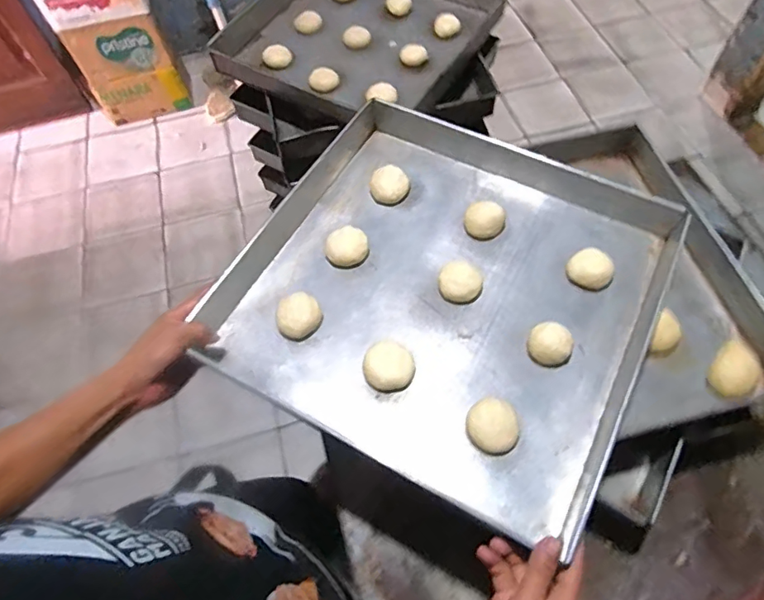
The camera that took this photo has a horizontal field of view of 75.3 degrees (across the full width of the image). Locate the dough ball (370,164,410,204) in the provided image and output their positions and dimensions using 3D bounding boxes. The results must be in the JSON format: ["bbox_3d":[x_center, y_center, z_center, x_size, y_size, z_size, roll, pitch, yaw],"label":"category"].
[{"bbox_3d":[0.011,-0.162,0.694,0.052,0.028,0.049,-2,60,2],"label":"dough ball"}]

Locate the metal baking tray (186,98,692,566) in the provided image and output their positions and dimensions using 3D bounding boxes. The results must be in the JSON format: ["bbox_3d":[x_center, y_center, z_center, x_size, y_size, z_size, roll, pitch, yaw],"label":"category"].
[{"bbox_3d":[0.084,-0.033,0.627,0.487,0.060,0.485,25,65,17],"label":"metal baking tray"}]

